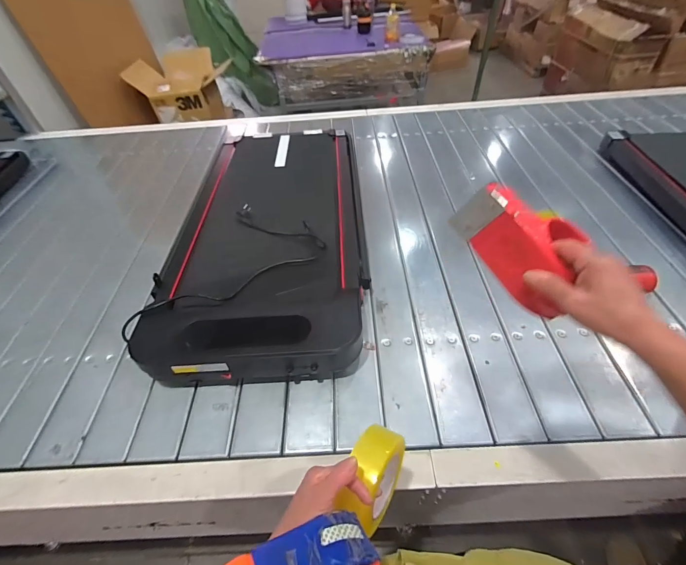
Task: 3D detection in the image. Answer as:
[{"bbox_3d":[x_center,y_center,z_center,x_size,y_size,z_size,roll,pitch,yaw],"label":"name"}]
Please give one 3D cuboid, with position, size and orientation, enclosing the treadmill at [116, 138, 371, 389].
[{"bbox_3d":[-0.219,-0.205,1.073,0.529,0.132,1.067,-4,46,0],"label":"treadmill"}]

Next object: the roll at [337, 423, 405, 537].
[{"bbox_3d":[0.040,0.242,0.435,0.055,0.106,0.113,19,50,21],"label":"roll"}]

